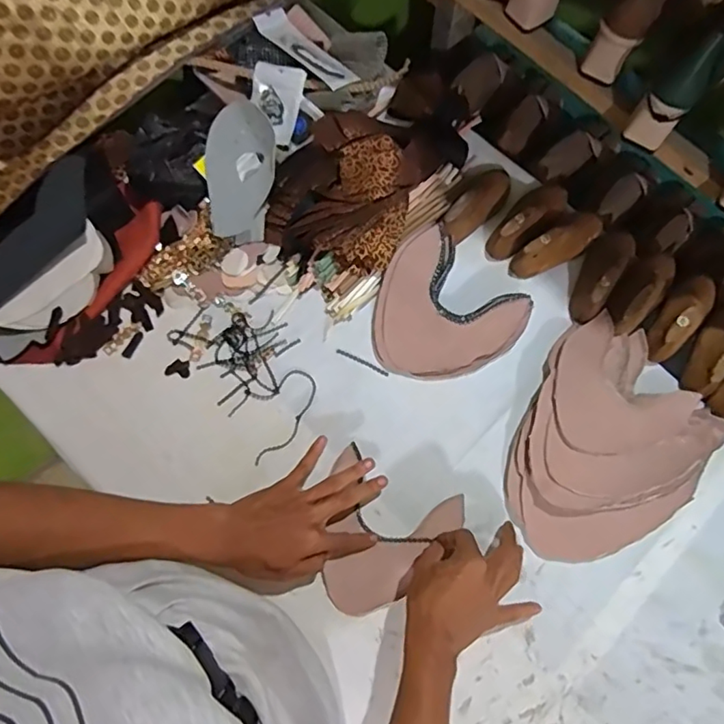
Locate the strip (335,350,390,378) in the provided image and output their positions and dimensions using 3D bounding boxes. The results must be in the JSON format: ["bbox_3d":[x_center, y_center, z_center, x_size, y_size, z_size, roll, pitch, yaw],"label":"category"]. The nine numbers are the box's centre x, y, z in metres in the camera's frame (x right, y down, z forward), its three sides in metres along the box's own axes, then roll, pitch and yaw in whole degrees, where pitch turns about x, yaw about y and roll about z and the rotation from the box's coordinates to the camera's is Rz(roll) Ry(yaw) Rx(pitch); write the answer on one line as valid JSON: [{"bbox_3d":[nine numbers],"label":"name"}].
[{"bbox_3d":[0.001,0.000,0.684,0.072,0.004,0.008,25,75,8],"label":"strip"}]

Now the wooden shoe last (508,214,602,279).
[{"bbox_3d":[0.258,-0.156,0.708,0.140,0.056,0.046,-35,76,-9],"label":"wooden shoe last"}]

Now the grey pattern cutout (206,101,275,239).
[{"bbox_3d":[-0.154,-0.241,0.685,0.078,0.021,0.163,7,93,-15],"label":"grey pattern cutout"}]

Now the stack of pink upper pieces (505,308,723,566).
[{"bbox_3d":[0.272,0.088,0.632,0.263,0.040,0.214,-37,76,-10],"label":"stack of pink upper pieces"}]

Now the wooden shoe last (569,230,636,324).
[{"bbox_3d":[0.306,-0.117,0.692,0.051,0.056,0.138,33,76,10],"label":"wooden shoe last"}]

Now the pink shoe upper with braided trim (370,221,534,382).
[{"bbox_3d":[0.097,-0.060,0.677,0.173,0.053,0.170,43,78,12],"label":"pink shoe upper with braided trim"}]

